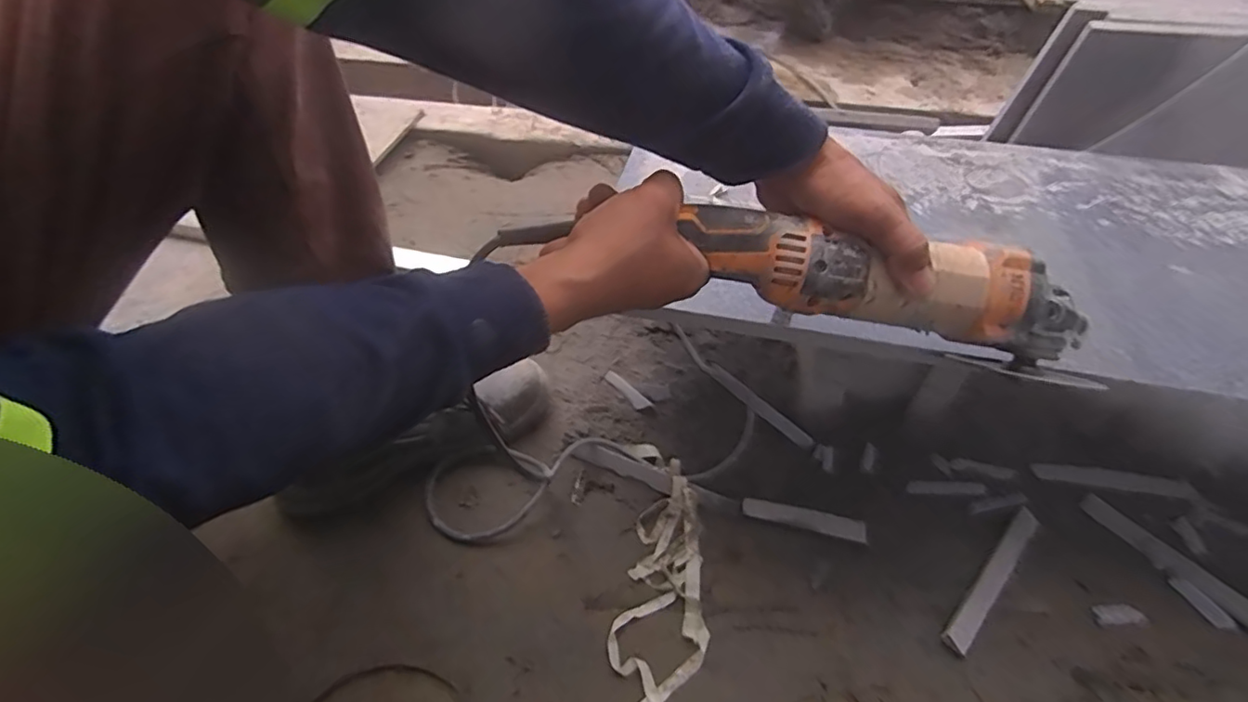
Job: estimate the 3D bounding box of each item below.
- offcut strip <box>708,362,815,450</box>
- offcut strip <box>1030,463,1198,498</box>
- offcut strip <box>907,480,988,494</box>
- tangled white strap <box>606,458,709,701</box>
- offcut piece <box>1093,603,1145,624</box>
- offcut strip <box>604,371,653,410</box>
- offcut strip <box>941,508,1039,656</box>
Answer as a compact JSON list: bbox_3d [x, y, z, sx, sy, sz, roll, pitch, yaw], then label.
[{"bbox_3d":[0.160,0.065,0.694,0.017,0.011,0.155,-34,57,-29],"label":"offcut strip"},{"bbox_3d":[0.520,0.135,0.617,0.161,0.008,0.017,6,48,3],"label":"offcut strip"},{"bbox_3d":[0.340,0.145,0.615,0.079,0.007,0.014,3,47,0],"label":"offcut strip"},{"bbox_3d":[0.035,0.228,0.532,0.083,0.025,0.276,7,48,3],"label":"tangled white strap"},{"bbox_3d":[0.457,0.243,0.535,0.046,0.004,0.017,-4,69,0],"label":"offcut piece"},{"bbox_3d":[0.002,0.048,0.714,0.017,0.006,0.076,-41,52,-13],"label":"offcut strip"},{"bbox_3d":[0.349,0.213,0.547,0.175,0.009,0.022,-35,58,-29],"label":"offcut strip"}]

